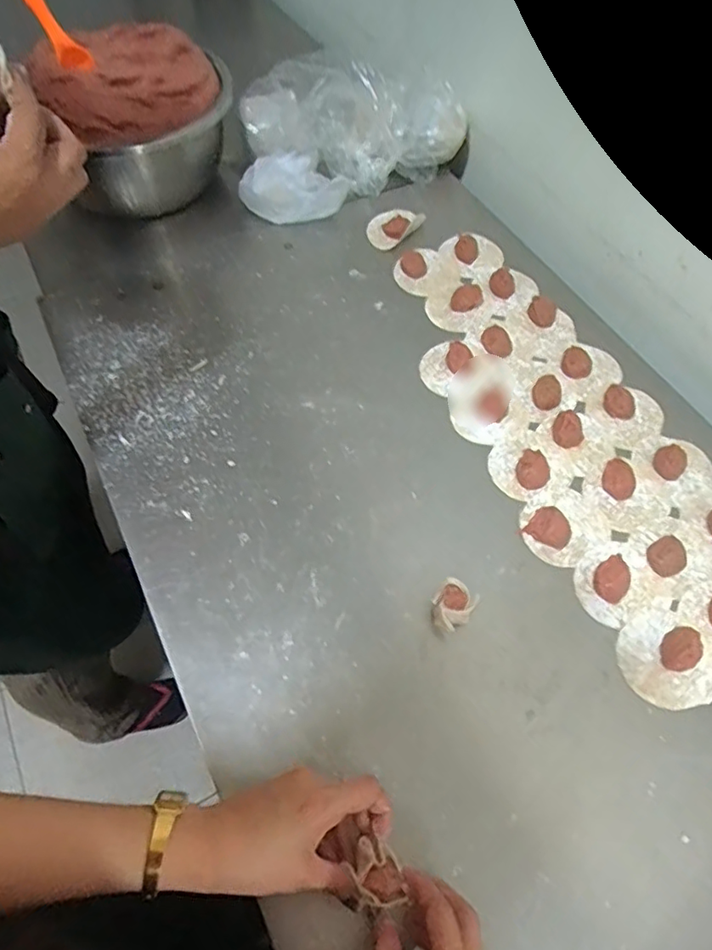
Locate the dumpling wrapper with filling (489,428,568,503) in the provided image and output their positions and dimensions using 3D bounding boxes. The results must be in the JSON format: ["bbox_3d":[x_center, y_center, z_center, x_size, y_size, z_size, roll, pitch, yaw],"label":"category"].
[{"bbox_3d":[0.179,-0.011,0.587,0.075,0.014,0.082,0,60,-1],"label":"dumpling wrapper with filling"}]

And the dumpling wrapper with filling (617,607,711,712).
[{"bbox_3d":[0.273,0.154,0.484,0.087,0.023,0.081,0,60,-1],"label":"dumpling wrapper with filling"}]

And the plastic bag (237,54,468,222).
[{"bbox_3d":[-0.001,-0.458,0.774,0.324,0.138,0.162,-9,61,-6],"label":"plastic bag"}]

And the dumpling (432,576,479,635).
[{"bbox_3d":[0.085,0.114,0.497,0.033,0.031,0.038,34,65,17],"label":"dumpling"}]

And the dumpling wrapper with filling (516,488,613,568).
[{"bbox_3d":[0.203,0.045,0.550,0.085,0.020,0.071,-31,65,-17],"label":"dumpling wrapper with filling"}]

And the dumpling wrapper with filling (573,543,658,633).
[{"bbox_3d":[0.239,0.096,0.521,0.078,0.016,0.065,-32,66,-17],"label":"dumpling wrapper with filling"}]

